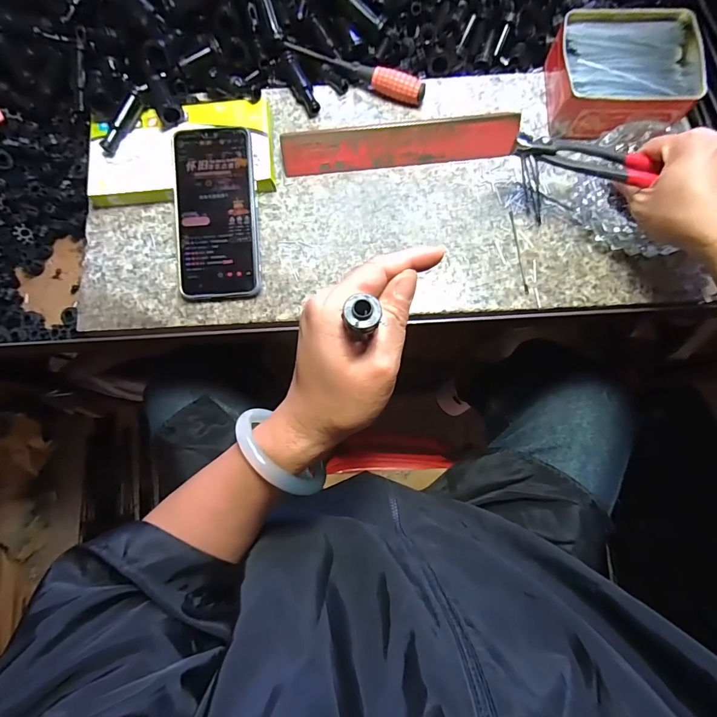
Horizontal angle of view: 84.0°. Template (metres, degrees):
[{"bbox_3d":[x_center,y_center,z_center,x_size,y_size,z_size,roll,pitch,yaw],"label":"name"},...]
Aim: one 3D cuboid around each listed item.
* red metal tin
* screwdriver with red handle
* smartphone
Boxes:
[{"bbox_3d":[0.246,-0.272,0.380,0.127,0.043,0.111,4,79,2],"label":"red metal tin"},{"bbox_3d":[-0.005,-0.293,0.406,0.150,0.020,0.019,23,81,6],"label":"screwdriver with red handle"},{"bbox_3d":[-0.132,-0.135,0.371,0.074,0.009,0.157,-4,88,1],"label":"smartphone"}]

